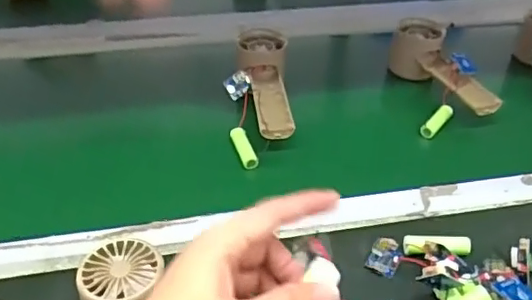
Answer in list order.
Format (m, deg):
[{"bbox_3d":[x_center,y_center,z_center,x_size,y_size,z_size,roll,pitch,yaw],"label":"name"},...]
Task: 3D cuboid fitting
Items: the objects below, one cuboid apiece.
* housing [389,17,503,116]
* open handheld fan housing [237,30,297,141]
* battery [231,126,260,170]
[{"bbox_3d":[0.200,-0.088,0.622,0.052,0.053,0.155,-18,43,-21],"label":"housing"},{"bbox_3d":[-0.002,-0.070,0.585,0.054,0.040,0.155,0,40,-2],"label":"open handheld fan housing"},{"bbox_3d":[-0.021,-0.003,0.543,0.015,0.012,0.054,-12,41,-16],"label":"battery"}]

